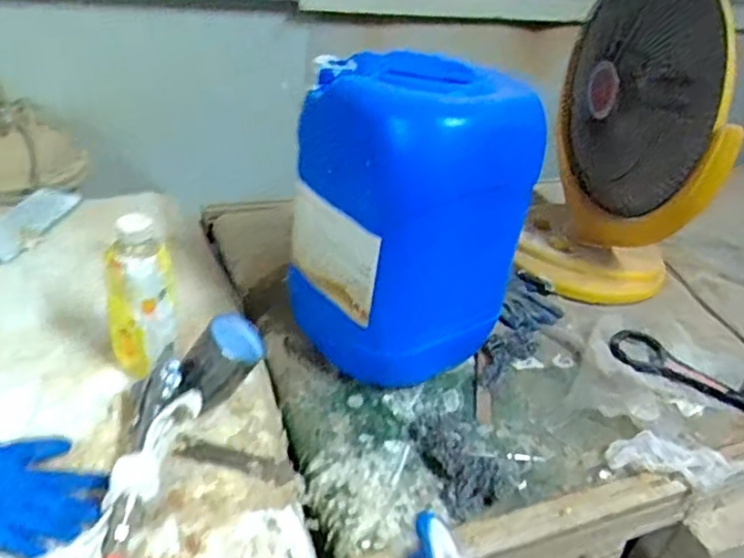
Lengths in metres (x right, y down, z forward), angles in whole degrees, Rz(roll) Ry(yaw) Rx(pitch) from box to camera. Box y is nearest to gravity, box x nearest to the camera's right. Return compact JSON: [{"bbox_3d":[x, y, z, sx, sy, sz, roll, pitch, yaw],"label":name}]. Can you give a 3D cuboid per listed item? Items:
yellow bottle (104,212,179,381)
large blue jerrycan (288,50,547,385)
[{"bbox_3d":[-0.299,0.027,0.823,0.086,0.222,0.060,-6,33,-20],"label":"yellow bottle"},{"bbox_3d":[0.047,-0.078,0.905,0.261,0.423,0.200,-14,36,-31],"label":"large blue jerrycan"}]

